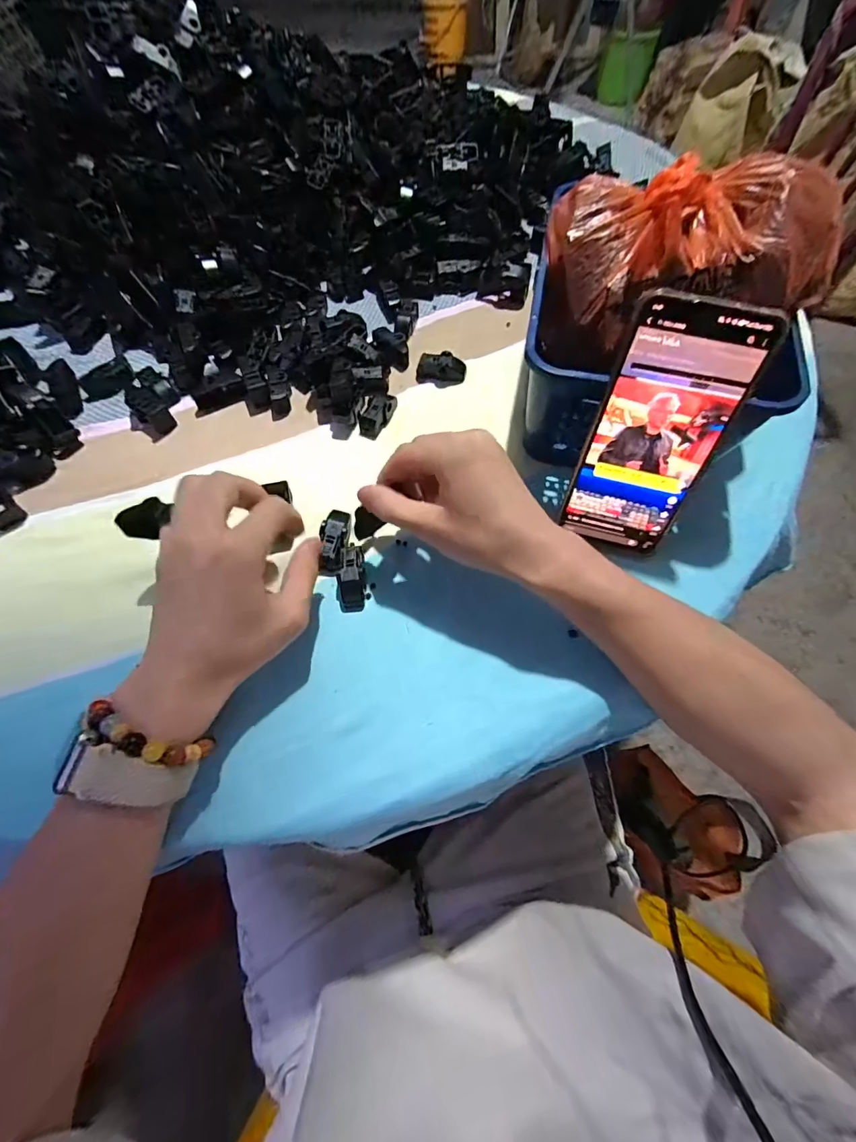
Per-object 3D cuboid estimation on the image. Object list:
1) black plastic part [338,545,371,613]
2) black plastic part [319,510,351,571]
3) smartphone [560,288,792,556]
[{"bbox_3d":[-0.053,0.003,0.313,0.019,0.016,0.050,-3,64,-3],"label":"black plastic part"},{"bbox_3d":[-0.069,-0.024,0.323,0.020,0.015,0.044,5,77,1],"label":"black plastic part"},{"bbox_3d":[0.145,-0.082,0.279,0.076,0.160,0.004,13,40,6],"label":"smartphone"}]

